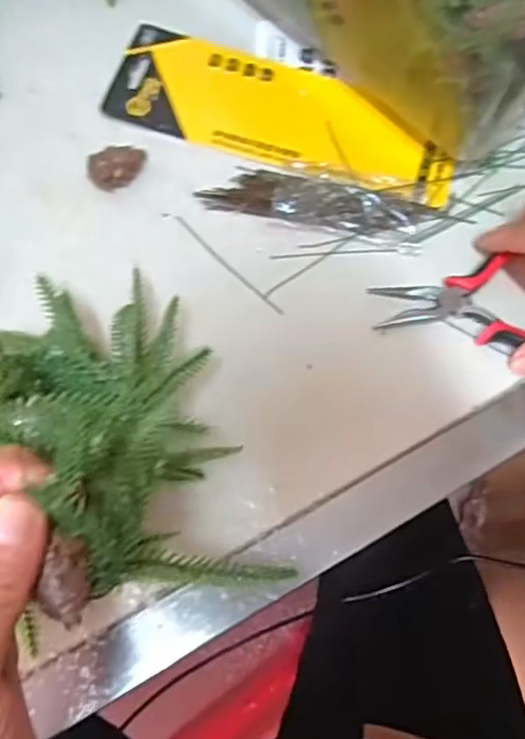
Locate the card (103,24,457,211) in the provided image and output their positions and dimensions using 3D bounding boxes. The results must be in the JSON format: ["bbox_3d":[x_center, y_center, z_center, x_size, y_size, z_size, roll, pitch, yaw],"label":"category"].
[{"bbox_3d":[0.015,-0.164,0.400,0.217,0.008,0.080,19,72,5],"label":"card"}]

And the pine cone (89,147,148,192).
[{"bbox_3d":[-0.085,-0.121,0.376,0.036,0.018,0.017,-25,71,-12],"label":"pine cone"}]

